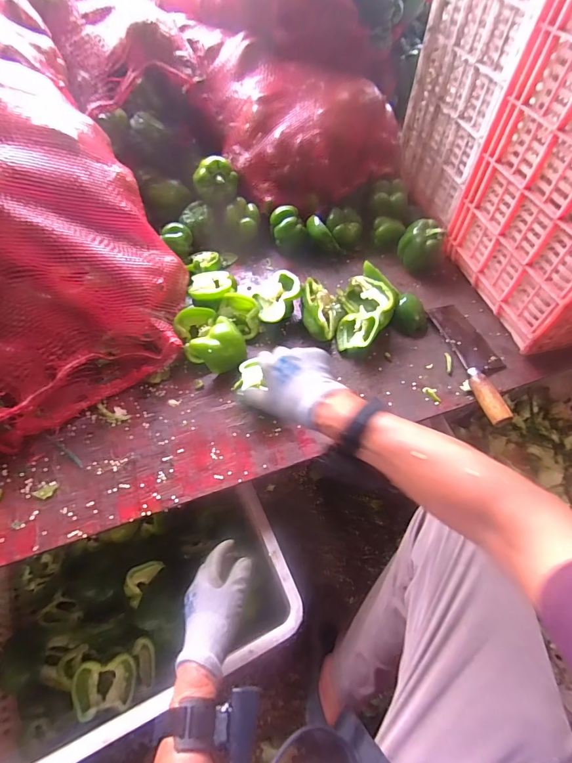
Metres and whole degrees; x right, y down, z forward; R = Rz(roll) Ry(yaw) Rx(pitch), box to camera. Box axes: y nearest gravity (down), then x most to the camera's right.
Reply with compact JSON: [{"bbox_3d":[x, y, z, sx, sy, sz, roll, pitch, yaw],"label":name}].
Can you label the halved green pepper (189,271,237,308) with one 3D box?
[{"bbox_3d":[-0.127,-0.155,0.672,0.076,0.043,0.076,-5,45,8],"label":"halved green pepper"}]

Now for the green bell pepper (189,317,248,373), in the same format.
[{"bbox_3d":[-0.099,-0.053,0.608,0.062,0.049,0.078,35,63,17],"label":"green bell pepper"}]

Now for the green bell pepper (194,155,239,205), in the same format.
[{"bbox_3d":[-0.133,-0.373,0.729,0.083,0.075,0.063,-8,59,-8],"label":"green bell pepper"}]

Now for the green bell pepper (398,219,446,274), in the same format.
[{"bbox_3d":[0.255,-0.257,0.725,0.080,0.069,0.073,22,60,11],"label":"green bell pepper"}]

